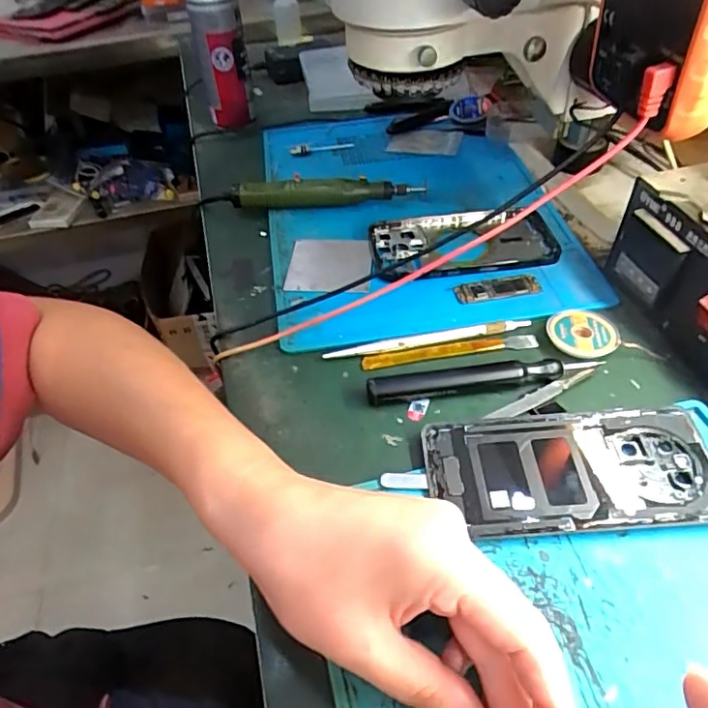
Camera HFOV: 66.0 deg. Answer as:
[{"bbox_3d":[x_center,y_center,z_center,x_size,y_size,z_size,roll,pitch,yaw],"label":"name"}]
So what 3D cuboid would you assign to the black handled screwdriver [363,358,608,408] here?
[{"bbox_3d":[0.082,0.015,0.347,0.146,0.014,0.013,-7,46,-3],"label":"black handled screwdriver"}]

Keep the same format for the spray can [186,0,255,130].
[{"bbox_3d":[-0.144,-0.324,0.592,0.052,0.161,0.047,-12,46,-7],"label":"spray can"}]

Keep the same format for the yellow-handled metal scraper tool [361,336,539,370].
[{"bbox_3d":[0.065,-0.002,0.374,0.120,0.006,0.011,-7,46,-2],"label":"yellow-handled metal scraper tool"}]

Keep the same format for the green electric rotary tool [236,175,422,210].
[{"bbox_3d":[-0.024,-0.148,0.504,0.177,0.026,0.019,-2,46,2],"label":"green electric rotary tool"}]

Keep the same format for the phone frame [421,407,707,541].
[{"bbox_3d":[0.118,0.064,0.300,0.151,0.009,0.069,-4,46,1],"label":"phone frame"}]

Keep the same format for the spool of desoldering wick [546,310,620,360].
[{"bbox_3d":[0.154,-0.012,0.368,0.045,0.011,0.041,-2,46,2],"label":"spool of desoldering wick"}]

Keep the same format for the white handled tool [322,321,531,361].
[{"bbox_3d":[0.051,-0.011,0.378,0.144,0.007,0.008,-9,46,-4],"label":"white handled tool"}]

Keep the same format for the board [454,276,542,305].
[{"bbox_3d":[0.110,-0.050,0.413,0.063,0.004,0.019,-6,46,-1],"label":"board"}]

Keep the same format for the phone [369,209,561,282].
[{"bbox_3d":[0.090,-0.092,0.452,0.148,0.015,0.074,-4,46,1],"label":"phone"}]

